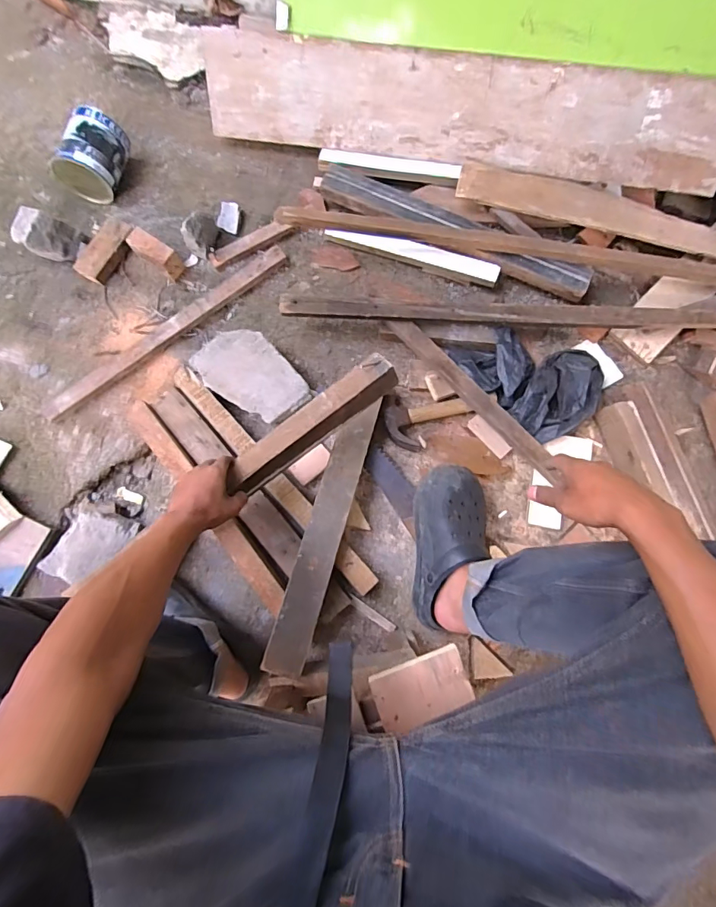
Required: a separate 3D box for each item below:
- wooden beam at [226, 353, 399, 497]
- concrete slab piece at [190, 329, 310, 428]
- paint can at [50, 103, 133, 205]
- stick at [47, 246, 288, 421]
[{"bbox_3d":[-0.069,-0.044,0.674,0.286,0.050,0.053,-37,81,5],"label":"wooden beam"},{"bbox_3d":[-0.193,-0.137,0.803,0.133,0.019,0.202,-40,82,-8],"label":"concrete slab piece"},{"bbox_3d":[-0.541,-0.611,0.925,0.114,0.115,0.142,19,81,5],"label":"paint can"},{"bbox_3d":[-0.374,-0.243,0.888,0.552,0.041,0.048,-39,81,-6],"label":"stick"}]

